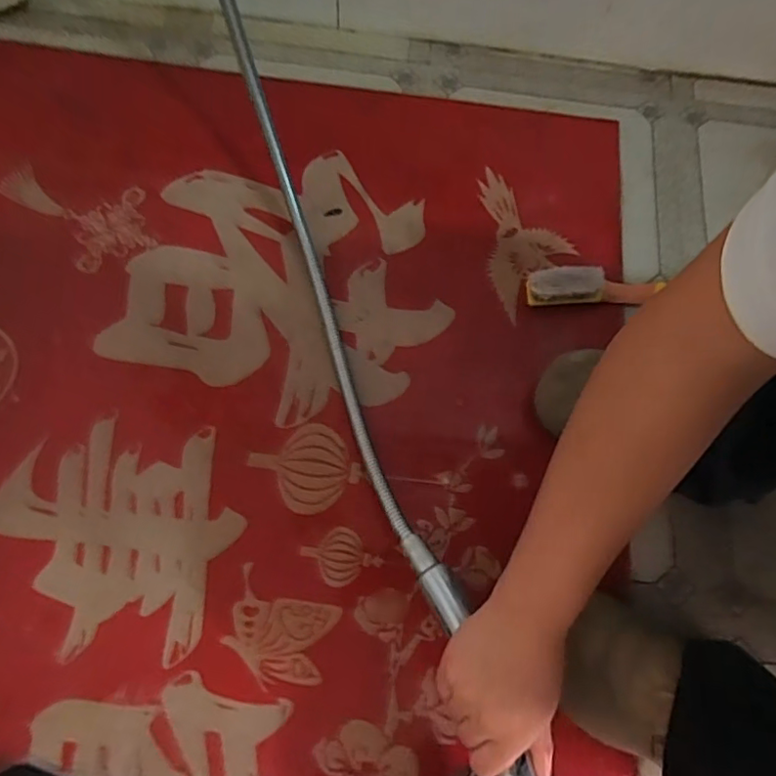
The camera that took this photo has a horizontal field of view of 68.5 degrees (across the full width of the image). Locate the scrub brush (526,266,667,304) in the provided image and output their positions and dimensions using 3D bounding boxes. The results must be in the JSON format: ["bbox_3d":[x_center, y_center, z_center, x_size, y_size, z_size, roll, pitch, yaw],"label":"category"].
[{"bbox_3d":[0.216,-0.103,0.581,0.146,0.040,0.030,-3,70,-4],"label":"scrub brush"}]

